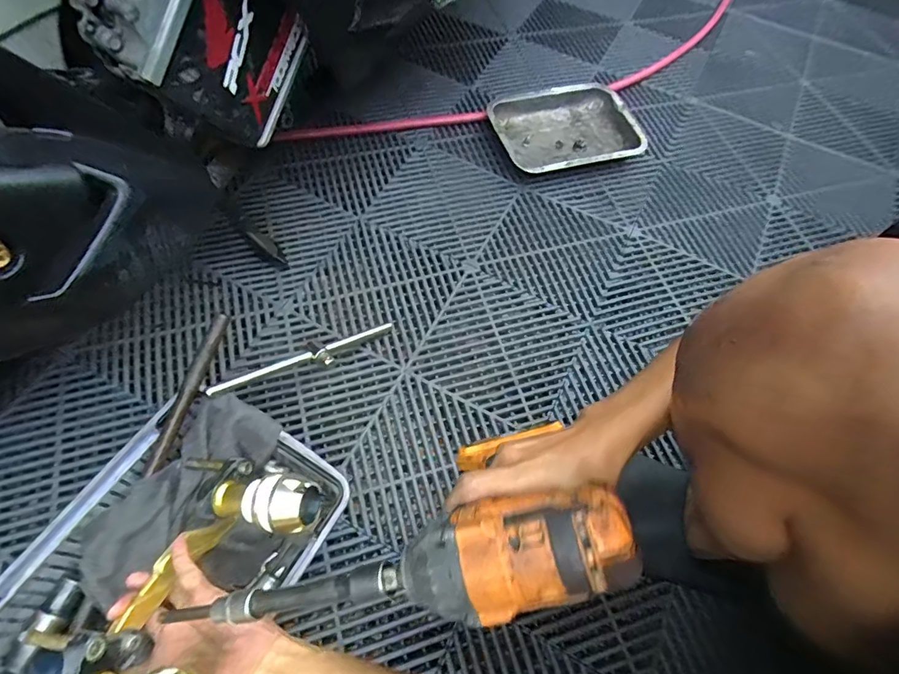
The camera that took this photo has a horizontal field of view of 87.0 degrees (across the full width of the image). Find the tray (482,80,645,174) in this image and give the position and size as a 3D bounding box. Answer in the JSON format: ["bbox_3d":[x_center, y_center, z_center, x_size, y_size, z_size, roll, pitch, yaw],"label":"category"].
[{"bbox_3d":[0.215,-0.376,0.859,0.263,0.040,0.199,-16,64,-12],"label":"tray"}]

